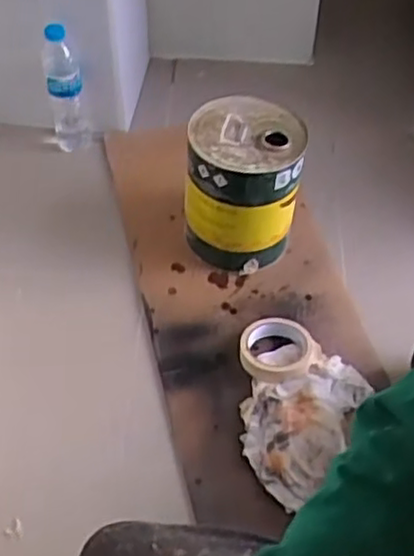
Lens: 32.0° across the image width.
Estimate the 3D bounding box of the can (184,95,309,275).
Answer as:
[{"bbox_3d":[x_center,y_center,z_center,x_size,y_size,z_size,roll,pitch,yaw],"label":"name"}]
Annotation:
[{"bbox_3d":[0.052,-0.124,1.058,0.148,0.224,0.156,1,51,-1],"label":"can"}]

